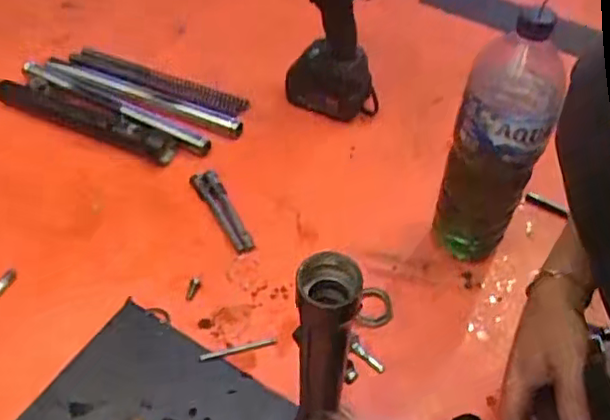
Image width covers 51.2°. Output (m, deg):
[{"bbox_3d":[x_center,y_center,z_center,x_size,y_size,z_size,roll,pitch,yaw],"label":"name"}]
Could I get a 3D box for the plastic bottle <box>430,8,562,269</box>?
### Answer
[{"bbox_3d":[0.197,-0.057,0.667,0.086,0.307,0.076,16,51,12],"label":"plastic bottle"}]

